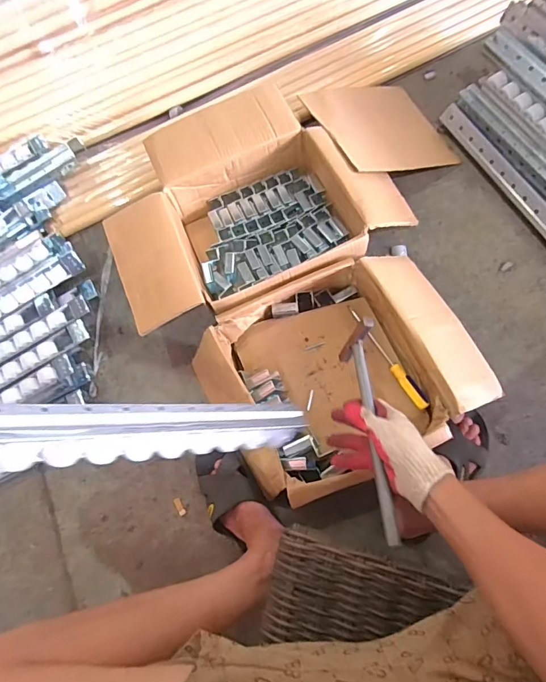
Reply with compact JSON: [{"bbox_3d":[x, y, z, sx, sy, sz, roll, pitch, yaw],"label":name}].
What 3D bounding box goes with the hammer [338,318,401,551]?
[{"bbox_3d":[0.132,0.111,0.574,0.033,0.096,0.294,-4,56,1],"label":"hammer"}]

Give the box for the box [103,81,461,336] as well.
[{"bbox_3d":[0.041,-0.304,0.895,0.739,0.159,0.434,-22,70,-1],"label":"box"}]

